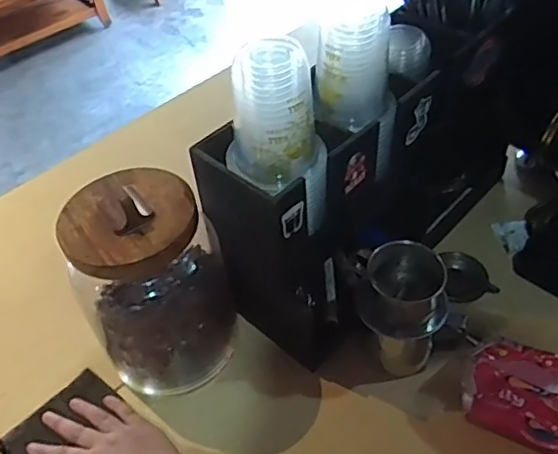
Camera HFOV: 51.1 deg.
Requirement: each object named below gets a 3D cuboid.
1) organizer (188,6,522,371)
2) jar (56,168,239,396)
[{"bbox_3d":[0.120,-0.067,0.685,0.147,0.242,0.430,32,57,30],"label":"organizer"},{"bbox_3d":[-0.119,0.060,0.595,0.135,0.223,0.127,-2,46,3],"label":"jar"}]

